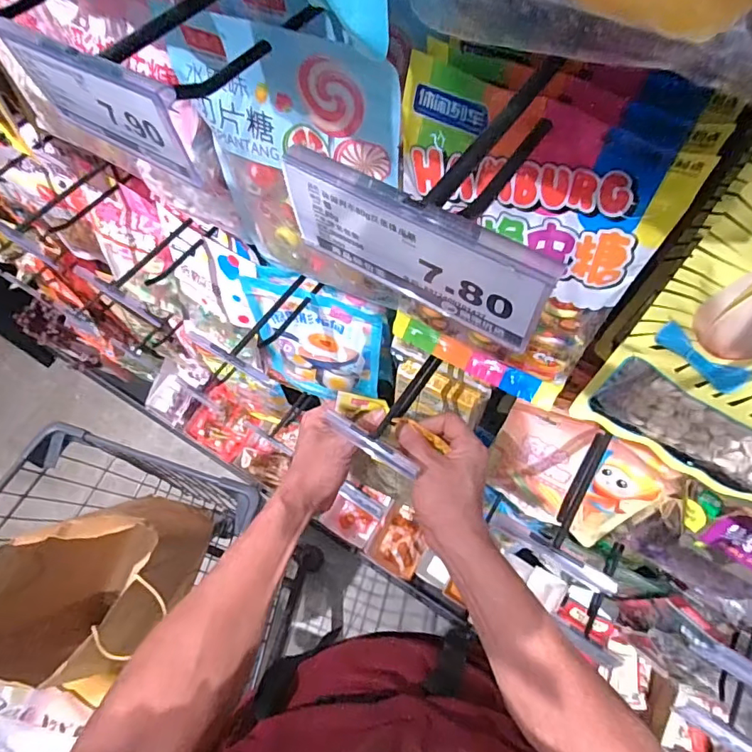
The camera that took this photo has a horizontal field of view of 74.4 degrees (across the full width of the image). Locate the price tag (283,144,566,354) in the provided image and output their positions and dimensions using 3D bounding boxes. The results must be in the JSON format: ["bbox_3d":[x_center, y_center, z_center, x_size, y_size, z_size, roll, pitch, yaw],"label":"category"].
[{"bbox_3d":[0.012,-0.043,0.170,0.097,0.049,0.006,31,69,18],"label":"price tag"}]

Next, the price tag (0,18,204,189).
[{"bbox_3d":[-0.112,-0.112,0.207,0.086,0.041,0.008,28,58,9],"label":"price tag"}]

